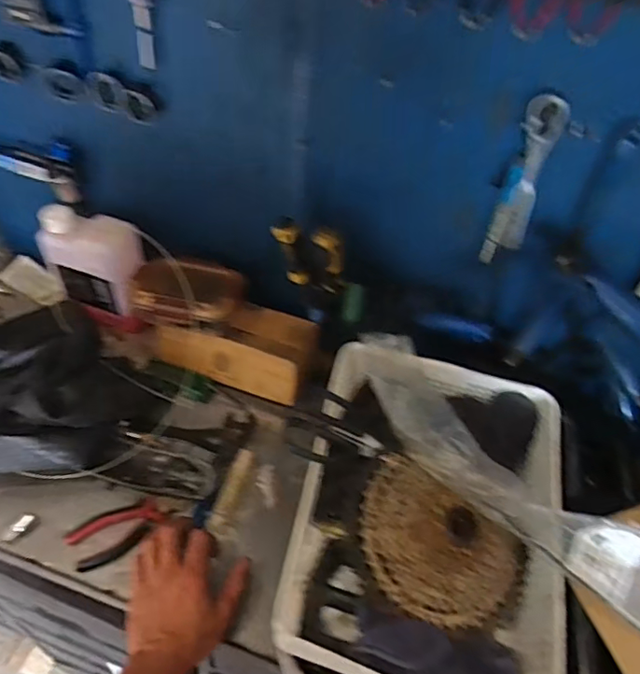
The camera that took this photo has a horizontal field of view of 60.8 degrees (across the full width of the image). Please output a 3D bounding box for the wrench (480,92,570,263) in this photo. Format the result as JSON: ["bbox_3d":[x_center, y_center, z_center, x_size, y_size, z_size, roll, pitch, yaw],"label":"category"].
[{"bbox_3d":[0.213,-0.160,0.575,0.043,0.193,0.023,22,49,12],"label":"wrench"}]

